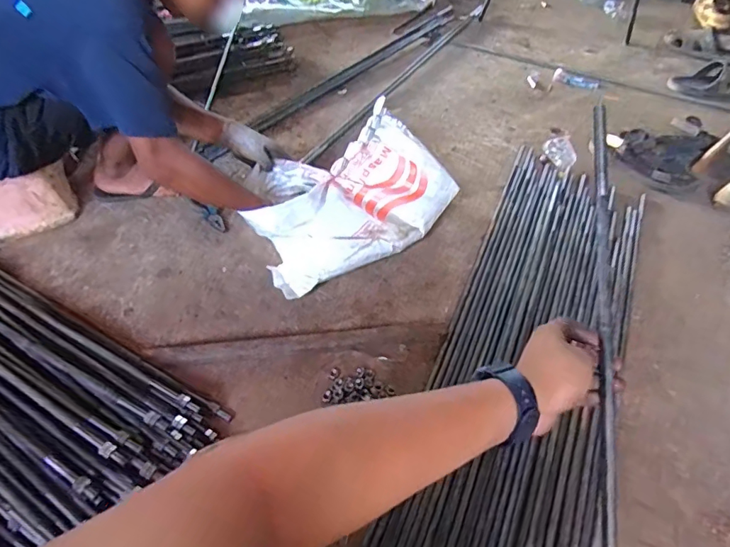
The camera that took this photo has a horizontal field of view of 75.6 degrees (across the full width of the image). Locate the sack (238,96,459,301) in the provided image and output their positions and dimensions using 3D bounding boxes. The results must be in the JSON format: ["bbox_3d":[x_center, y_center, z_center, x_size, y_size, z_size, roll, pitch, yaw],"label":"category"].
[{"bbox_3d":[-0.032,-0.162,1.053,0.436,0.173,0.282,-24,58,-19],"label":"sack"}]

